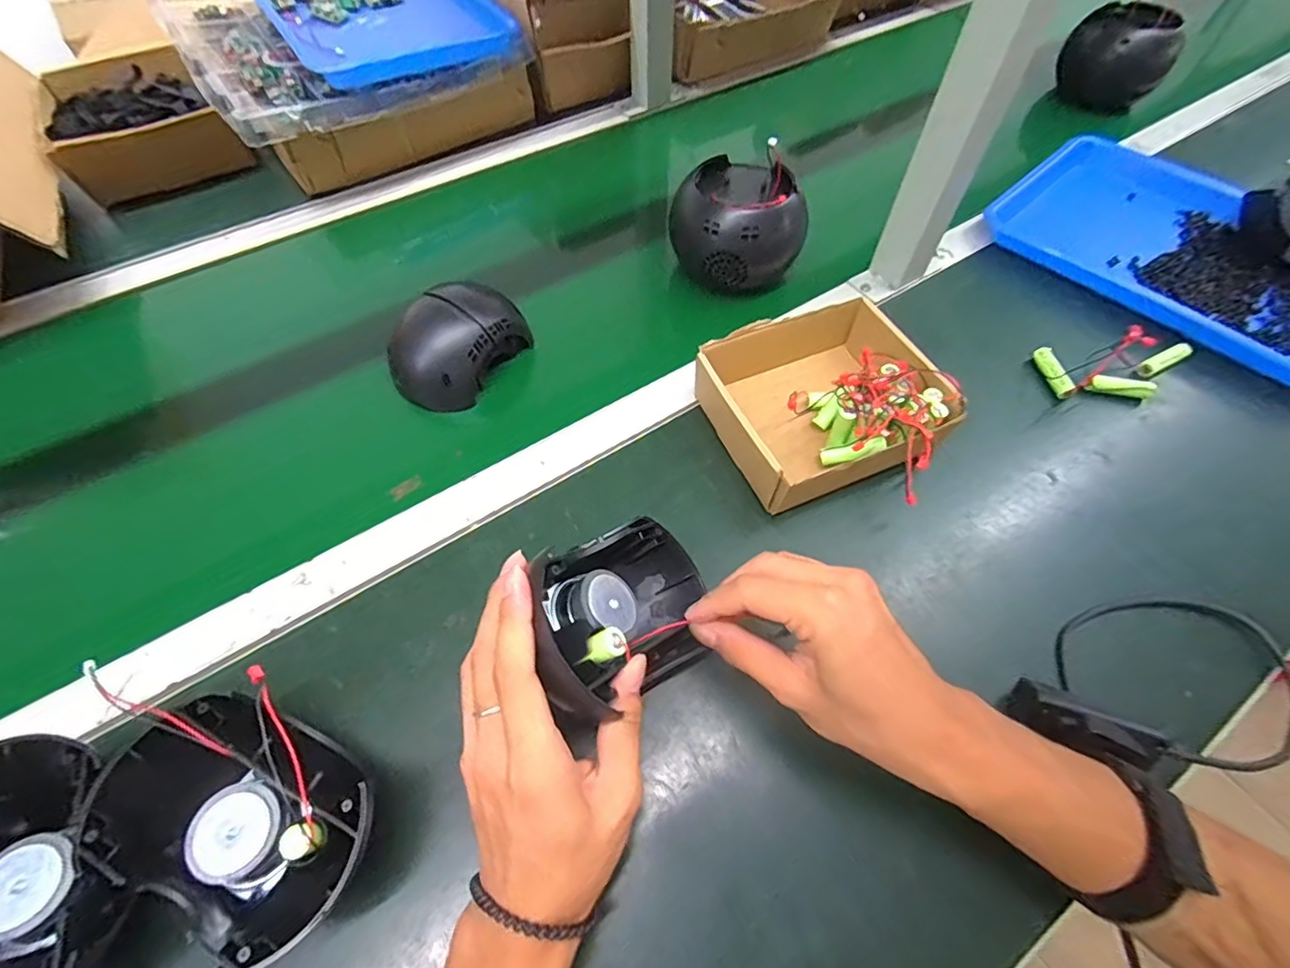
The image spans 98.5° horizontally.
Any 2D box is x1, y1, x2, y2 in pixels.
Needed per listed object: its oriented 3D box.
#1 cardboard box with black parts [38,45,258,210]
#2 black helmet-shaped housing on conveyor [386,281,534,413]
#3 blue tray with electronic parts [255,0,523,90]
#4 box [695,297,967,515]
[{"bbox_3d":[-0.615,-0.436,0.674,0.155,0.068,0.225,-29,64,-16],"label":"cardboard box with black parts"},{"bbox_3d":[-0.166,-0.130,0.485,0.086,0.067,0.116,29,64,16],"label":"black helmet-shaped housing on conveyor"},{"bbox_3d":[-0.337,-0.598,0.687,0.252,0.046,0.331,-31,64,-17],"label":"blue tray with electronic parts"},{"bbox_3d":[0.148,-0.063,0.445,0.168,0.062,0.165,-21,62,-11],"label":"box"}]

